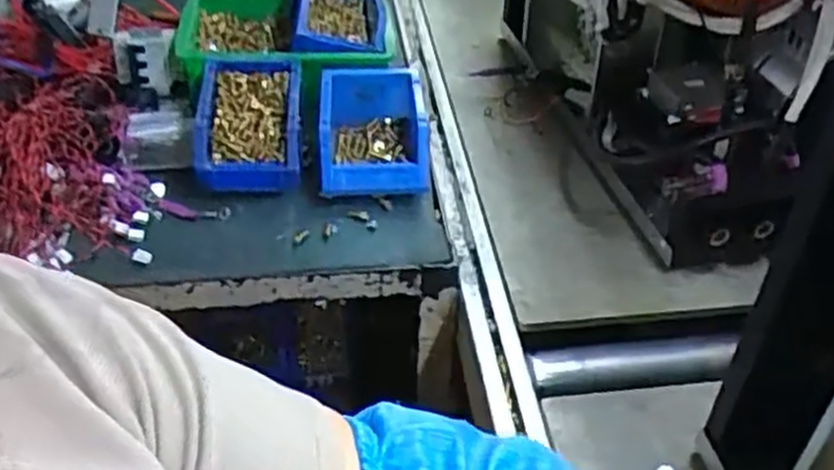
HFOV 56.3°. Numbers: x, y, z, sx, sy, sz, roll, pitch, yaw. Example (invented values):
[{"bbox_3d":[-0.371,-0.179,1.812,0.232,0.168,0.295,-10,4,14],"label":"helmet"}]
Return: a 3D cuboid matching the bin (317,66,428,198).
[{"bbox_3d":[-0.046,-0.111,0.826,0.111,0.060,0.153,-2,41,-3],"label":"bin"}]

